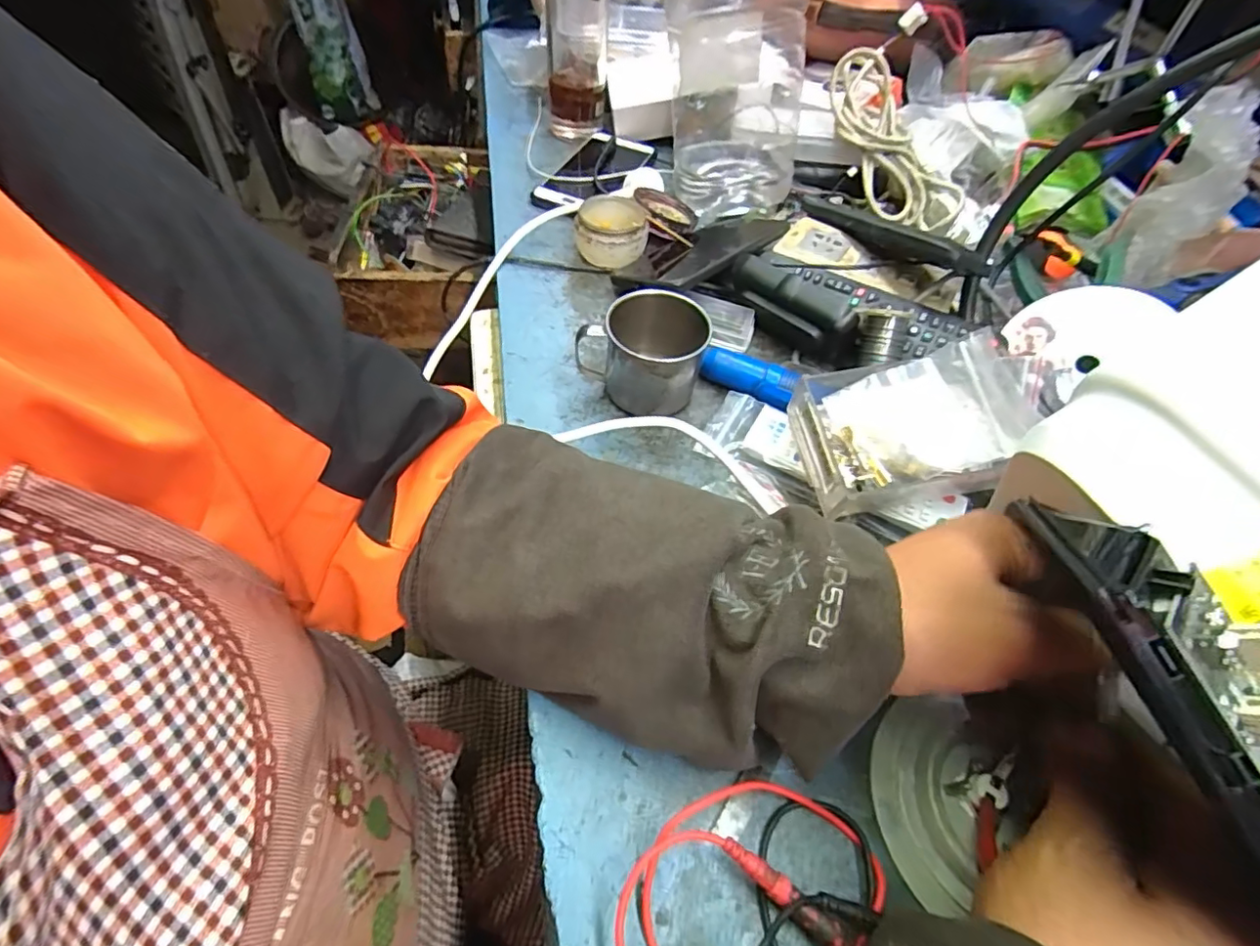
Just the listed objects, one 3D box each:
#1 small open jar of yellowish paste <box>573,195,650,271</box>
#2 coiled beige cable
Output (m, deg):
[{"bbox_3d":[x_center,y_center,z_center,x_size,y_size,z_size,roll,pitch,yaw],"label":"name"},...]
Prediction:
[{"bbox_3d":[-0.017,-0.211,0.511,0.062,0.037,0.069,1,53,-4],"label":"small open jar of yellowish paste"},{"bbox_3d":[0.259,-0.327,0.584,0.083,0.065,0.194,-23,85,-15],"label":"coiled beige cable"}]

